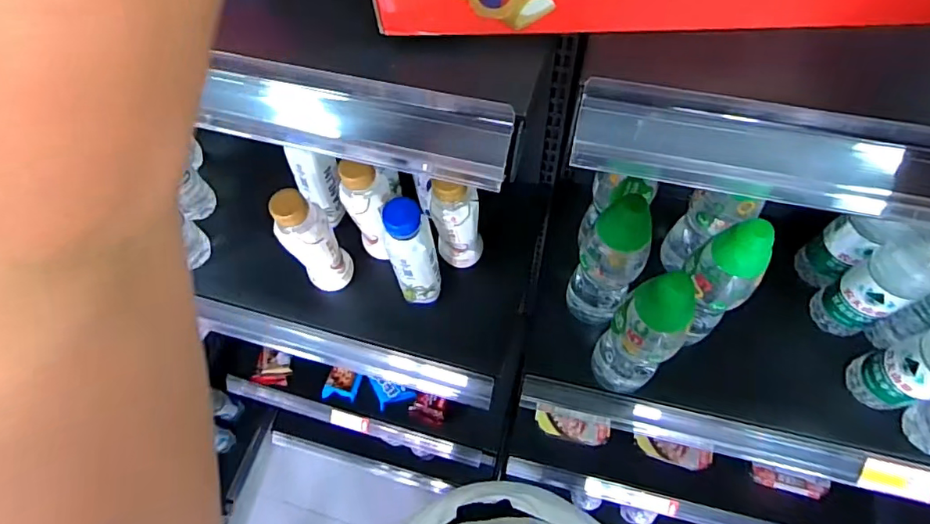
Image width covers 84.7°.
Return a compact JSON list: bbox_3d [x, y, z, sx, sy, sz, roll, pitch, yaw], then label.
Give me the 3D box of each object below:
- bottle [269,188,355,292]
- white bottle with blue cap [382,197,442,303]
[{"bbox_3d":[-0.188,-0.024,0.629,0.052,0.181,0.058,28,67,17],"label":"bottle"},{"bbox_3d":[-0.061,-0.006,0.604,0.055,0.173,0.041,4,62,5],"label":"white bottle with blue cap"}]

